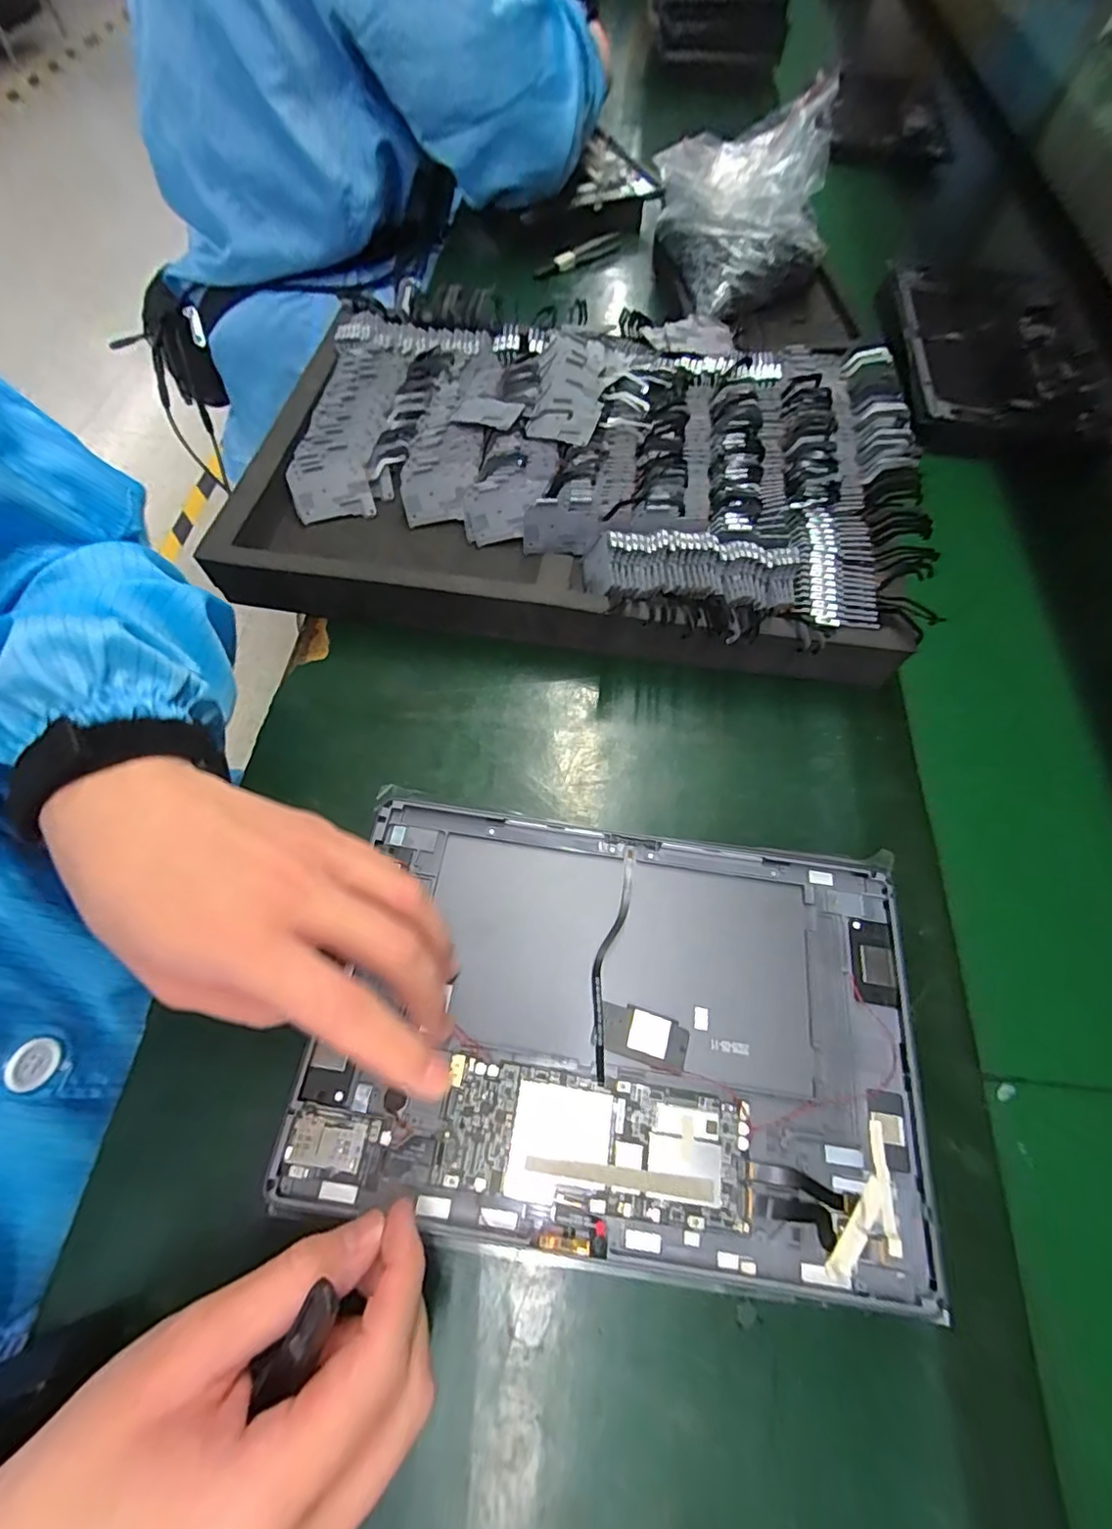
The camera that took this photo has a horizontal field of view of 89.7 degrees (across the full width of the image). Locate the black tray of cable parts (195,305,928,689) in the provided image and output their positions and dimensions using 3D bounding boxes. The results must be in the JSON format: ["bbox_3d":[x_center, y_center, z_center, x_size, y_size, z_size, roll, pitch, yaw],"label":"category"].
[{"bbox_3d":[0.018,-0.211,0.402,0.443,0.053,0.304,9,64,3],"label":"black tray of cable parts"}]

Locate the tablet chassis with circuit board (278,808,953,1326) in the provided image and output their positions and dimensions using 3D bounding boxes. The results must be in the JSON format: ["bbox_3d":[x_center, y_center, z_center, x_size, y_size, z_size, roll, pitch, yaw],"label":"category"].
[{"bbox_3d":[0.028,0.111,0.245,0.249,0.007,0.164,8,64,2],"label":"tablet chassis with circuit board"}]

